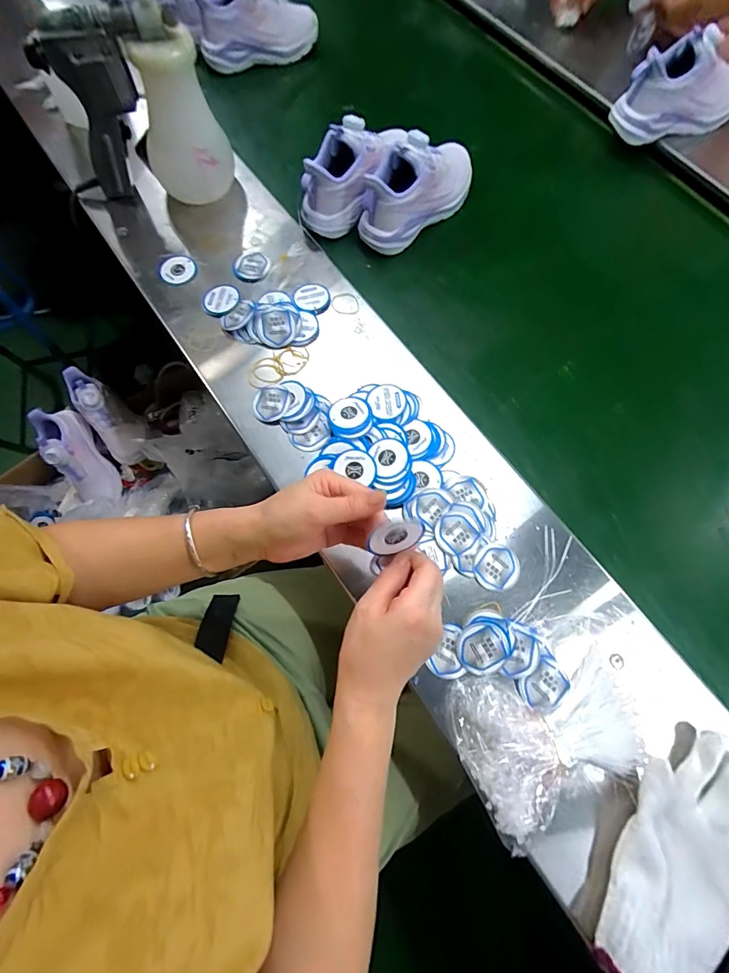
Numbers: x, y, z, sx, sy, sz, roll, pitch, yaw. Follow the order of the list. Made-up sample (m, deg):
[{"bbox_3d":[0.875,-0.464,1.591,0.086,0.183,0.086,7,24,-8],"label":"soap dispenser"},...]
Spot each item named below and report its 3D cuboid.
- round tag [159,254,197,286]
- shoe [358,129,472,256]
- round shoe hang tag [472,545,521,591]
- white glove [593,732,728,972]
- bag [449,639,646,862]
[{"bbox_3d":[-0.251,-0.292,0.583,0.045,0.011,0.047,1,84,-7],"label":"round tag"},{"bbox_3d":[0.073,-0.418,0.603,0.186,0.124,0.067,-38,76,-9],"label":"shoe"},{"bbox_3d":[0.141,0.087,0.458,0.049,0.010,0.045,-19,74,-4],"label":"round shoe hang tag"},{"bbox_3d":[0.272,0.311,0.360,0.210,0.041,0.121,-38,76,-9],"label":"white glove"},{"bbox_3d":[0.168,0.220,0.397,0.166,0.037,0.121,-25,75,-6],"label":"bag"}]

